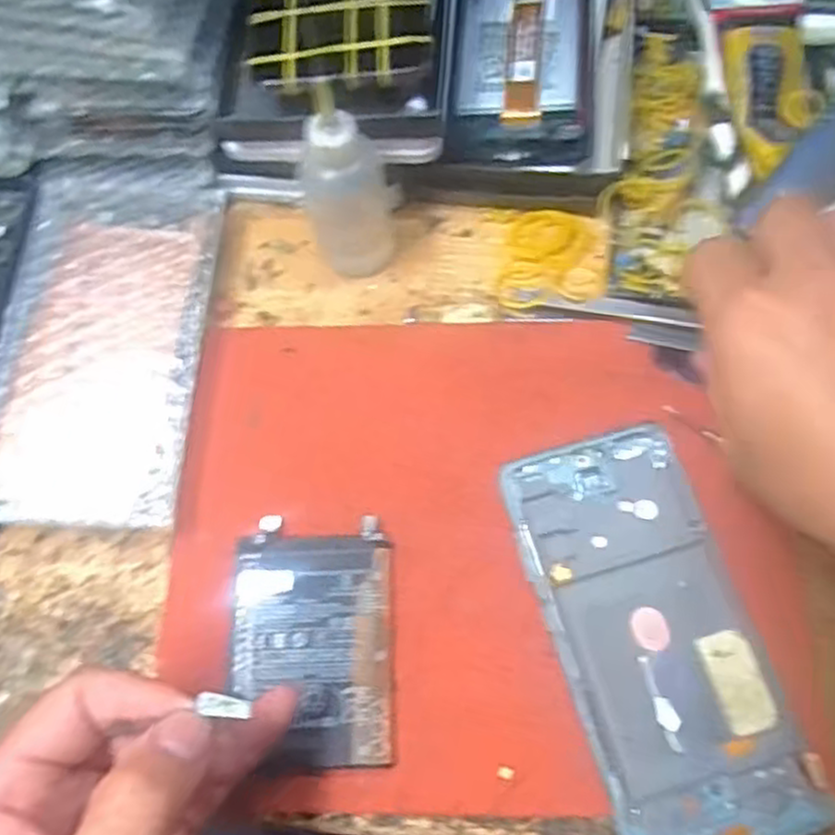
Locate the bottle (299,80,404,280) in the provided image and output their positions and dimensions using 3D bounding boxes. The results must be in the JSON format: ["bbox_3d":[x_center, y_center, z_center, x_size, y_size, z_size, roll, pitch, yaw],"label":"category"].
[{"bbox_3d":[-0.030,-0.100,0.327,0.038,0.091,0.039,-8,68,0],"label":"bottle"}]

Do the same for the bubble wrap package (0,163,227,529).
[{"bbox_3d":[-0.141,-0.039,0.335,0.090,0.026,0.176,0,68,4],"label":"bubble wrap package"}]

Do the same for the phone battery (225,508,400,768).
[{"bbox_3d":[-0.041,0.086,0.289,0.063,0.006,0.091,0,66,-1],"label":"phone battery"}]

